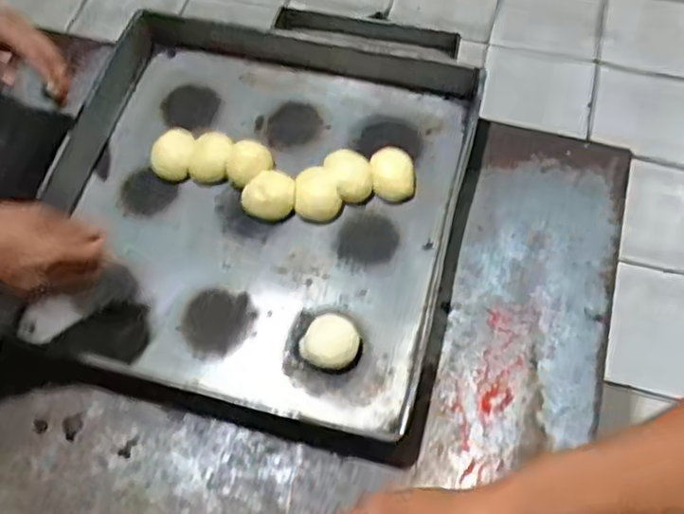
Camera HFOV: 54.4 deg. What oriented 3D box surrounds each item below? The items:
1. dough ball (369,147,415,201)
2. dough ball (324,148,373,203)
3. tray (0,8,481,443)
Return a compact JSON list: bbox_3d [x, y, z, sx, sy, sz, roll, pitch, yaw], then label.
[{"bbox_3d":[0.058,-0.098,0.768,0.049,0.034,0.059,0,64,2],"label":"dough ball"},{"bbox_3d":[0.008,-0.094,0.768,0.048,0.034,0.058,-9,64,-3],"label":"dough ball"},{"bbox_3d":[-0.110,-0.066,0.768,0.479,0.065,0.481,13,65,8],"label":"tray"}]

